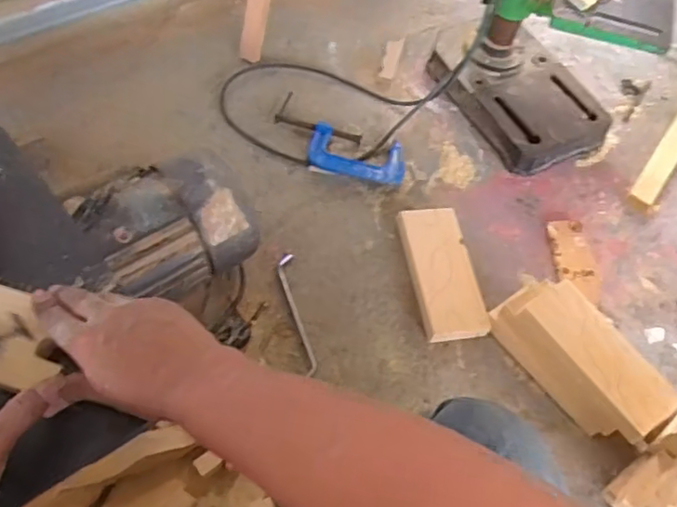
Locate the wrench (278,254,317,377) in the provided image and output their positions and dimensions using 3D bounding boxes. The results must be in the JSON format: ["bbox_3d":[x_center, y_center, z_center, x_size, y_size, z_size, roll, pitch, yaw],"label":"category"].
[{"bbox_3d":[-0.050,0.073,0.730,0.021,0.016,0.154,-9,61,-10],"label":"wrench"}]

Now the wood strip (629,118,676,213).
[{"bbox_3d":[0.531,-0.189,0.932,0.036,0.024,0.364,34,63,15],"label":"wood strip"}]

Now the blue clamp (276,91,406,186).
[{"bbox_3d":[0.001,-0.159,0.853,0.202,0.025,0.093,22,60,8],"label":"blue clamp"}]

